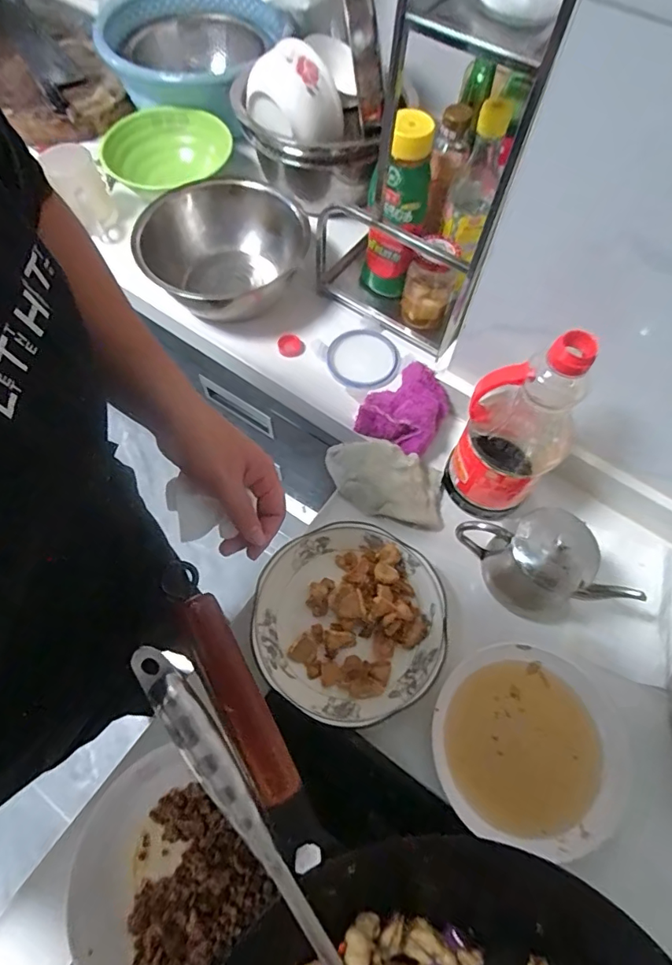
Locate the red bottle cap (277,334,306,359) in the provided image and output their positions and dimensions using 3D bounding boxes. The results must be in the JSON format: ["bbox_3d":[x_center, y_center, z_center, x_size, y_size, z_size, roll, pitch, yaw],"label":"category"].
[{"bbox_3d":[-0.064,-0.195,0.705,0.038,0.012,0.038,0,65,-1],"label":"red bottle cap"}]

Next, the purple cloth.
[{"bbox_3d":[0.086,-0.097,0.627,0.103,0.050,0.104,25,67,10],"label":"purple cloth"}]

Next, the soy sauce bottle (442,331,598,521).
[{"bbox_3d":[0.182,-0.055,0.498,0.090,0.248,0.098,0,65,-1],"label":"soy sauce bottle"}]

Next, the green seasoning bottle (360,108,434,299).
[{"bbox_3d":[0.075,-0.340,0.644,0.071,0.222,0.072,7,65,2],"label":"green seasoning bottle"}]

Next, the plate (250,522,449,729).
[{"bbox_3d":[0.014,0.143,0.520,0.195,0.036,0.192,0,65,-1],"label":"plate"}]

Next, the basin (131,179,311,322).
[{"bbox_3d":[-0.159,-0.333,0.711,0.175,0.098,0.233,25,67,10],"label":"basin"}]

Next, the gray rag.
[{"bbox_3d":[0.058,0.000,0.583,0.145,0.049,0.081,11,65,4],"label":"gray rag"}]

